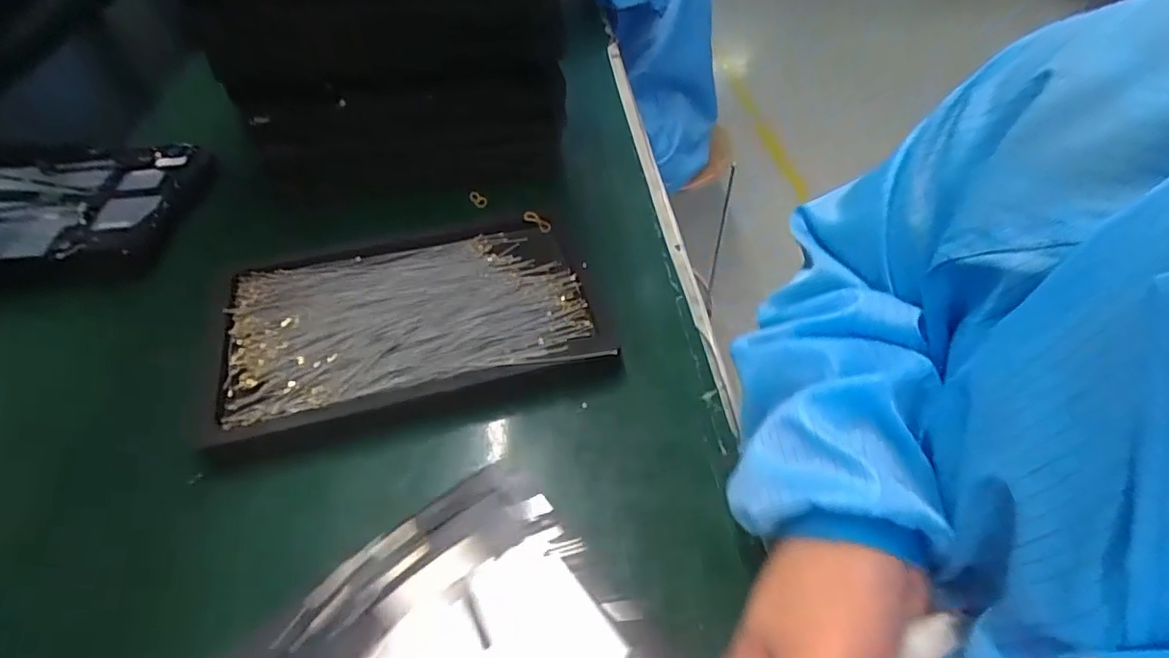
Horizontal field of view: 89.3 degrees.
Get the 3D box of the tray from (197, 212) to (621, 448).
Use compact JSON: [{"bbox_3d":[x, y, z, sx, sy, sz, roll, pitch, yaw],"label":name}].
[{"bbox_3d":[-0.117,-0.005,0.395,0.238,0.029,0.153,-14,49,-11],"label":"tray"}]

